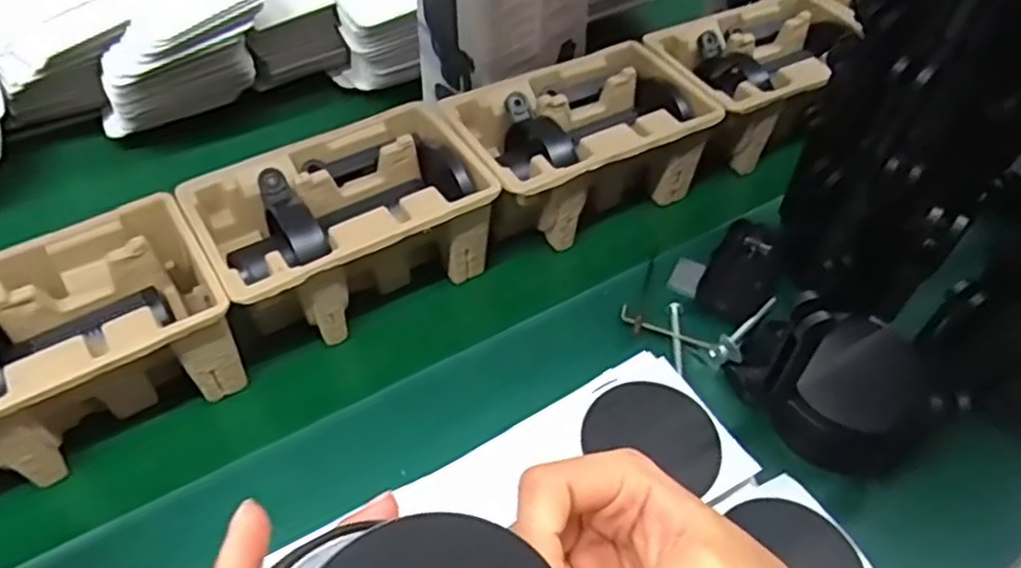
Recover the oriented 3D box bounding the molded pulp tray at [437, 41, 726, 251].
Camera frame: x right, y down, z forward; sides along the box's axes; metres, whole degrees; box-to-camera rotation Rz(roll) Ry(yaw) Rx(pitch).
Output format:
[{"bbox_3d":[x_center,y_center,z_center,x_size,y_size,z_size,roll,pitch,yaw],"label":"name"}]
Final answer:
[{"bbox_3d":[0.062,-0.131,0.679,0.227,0.098,0.151,-19,53,-19],"label":"molded pulp tray"}]

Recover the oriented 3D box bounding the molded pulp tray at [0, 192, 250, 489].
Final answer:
[{"bbox_3d":[-0.329,0.047,0.523,0.224,0.099,0.141,-26,55,-24],"label":"molded pulp tray"}]

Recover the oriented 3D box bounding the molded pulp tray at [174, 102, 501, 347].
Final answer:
[{"bbox_3d":[-0.140,-0.050,0.606,0.219,0.097,0.147,-24,54,-22],"label":"molded pulp tray"}]

